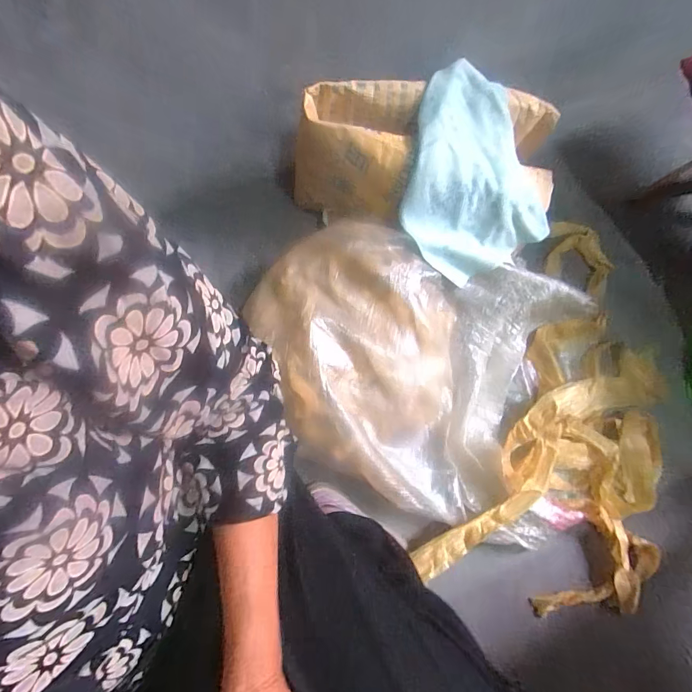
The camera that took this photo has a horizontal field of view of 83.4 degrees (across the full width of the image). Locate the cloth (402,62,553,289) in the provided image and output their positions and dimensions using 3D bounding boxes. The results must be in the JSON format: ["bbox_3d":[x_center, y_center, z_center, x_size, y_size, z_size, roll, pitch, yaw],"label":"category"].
[{"bbox_3d":[0.197,-0.274,0.638,0.235,0.041,0.310,-26,110,-2],"label":"cloth"}]

